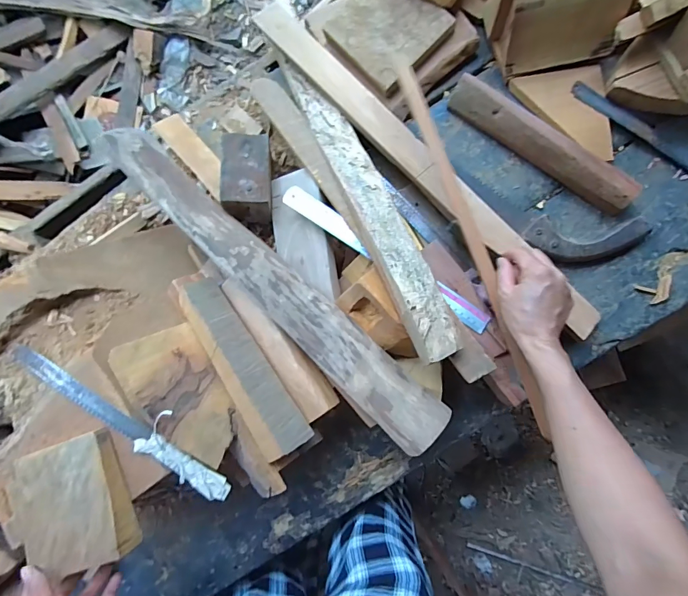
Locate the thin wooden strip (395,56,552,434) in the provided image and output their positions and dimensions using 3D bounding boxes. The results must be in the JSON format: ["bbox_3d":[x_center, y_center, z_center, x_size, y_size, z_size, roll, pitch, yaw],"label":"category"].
[{"bbox_3d":[0.165,-0.074,0.506,0.021,0.020,0.495,-20,86,4],"label":"thin wooden strip"}]

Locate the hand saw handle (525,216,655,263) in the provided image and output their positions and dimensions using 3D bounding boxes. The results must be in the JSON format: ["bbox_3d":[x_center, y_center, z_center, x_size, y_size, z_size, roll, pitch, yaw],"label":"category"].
[{"bbox_3d":[0.341,-0.082,0.561,0.161,0.022,0.060,2,89,5],"label":"hand saw handle"}]

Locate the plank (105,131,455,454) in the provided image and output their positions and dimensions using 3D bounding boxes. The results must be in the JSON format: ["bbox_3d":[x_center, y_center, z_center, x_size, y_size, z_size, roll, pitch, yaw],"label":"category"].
[{"bbox_3d":[-0.091,-0.019,0.511,0.555,0.021,0.081,42,55,4],"label":"plank"}]

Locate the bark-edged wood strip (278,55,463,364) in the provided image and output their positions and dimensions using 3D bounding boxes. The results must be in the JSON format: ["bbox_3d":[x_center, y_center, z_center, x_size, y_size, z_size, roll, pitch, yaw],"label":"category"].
[{"bbox_3d":[0.025,-0.141,0.533,0.055,0.025,0.473,-26,71,4],"label":"bark-edged wood strip"}]

